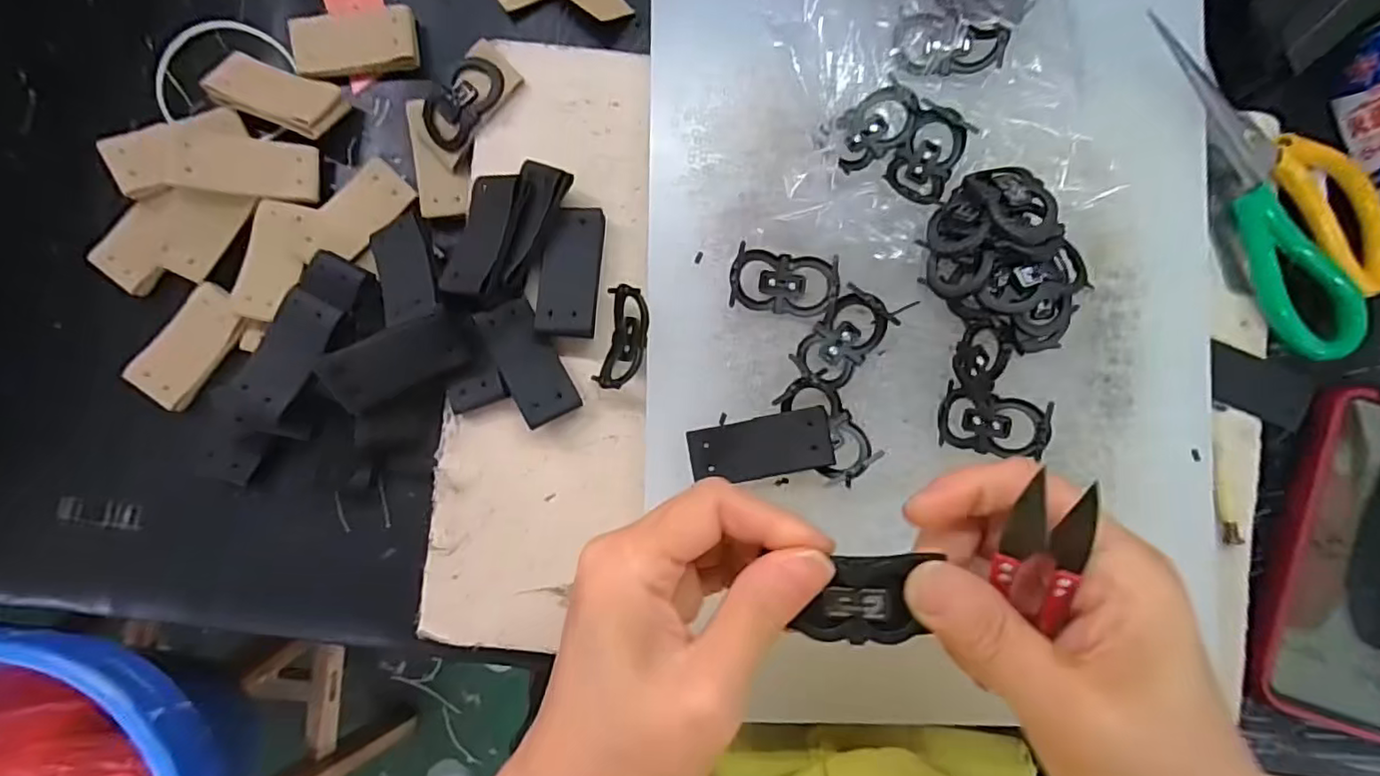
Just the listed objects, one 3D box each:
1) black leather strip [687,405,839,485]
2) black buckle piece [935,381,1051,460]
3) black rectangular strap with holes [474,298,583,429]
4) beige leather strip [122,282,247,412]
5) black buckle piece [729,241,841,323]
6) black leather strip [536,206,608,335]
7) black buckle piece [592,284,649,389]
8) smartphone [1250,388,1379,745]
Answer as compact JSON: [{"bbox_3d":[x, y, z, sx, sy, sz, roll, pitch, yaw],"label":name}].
[{"bbox_3d":[0.031,0.027,0.272,0.062,0.004,0.026,-11,77,6],"label":"black leather strip"},{"bbox_3d":[0.134,0.016,0.274,0.047,0.014,0.027,12,90,0],"label":"black buckle piece"},{"bbox_3d":[-0.075,-0.013,0.289,0.027,0.004,0.058,-26,88,-21],"label":"black rectangular strap with holes"},{"bbox_3d":[-0.253,-0.021,0.310,0.031,0.006,0.061,38,88,-6],"label":"beige leather strip"},{"bbox_3d":[0.042,-0.047,0.273,0.047,0.012,0.027,8,90,0],"label":"black buckle piece"},{"bbox_3d":[-0.056,-0.055,0.290,0.027,0.005,0.060,7,84,-16],"label":"black leather strip"},{"bbox_3d":[-0.031,-0.023,0.287,0.026,0.011,0.048,15,101,47],"label":"black buckle piece"},{"bbox_3d":[0.342,0.089,0.309,0.085,0.010,0.165,16,88,-1],"label":"smartphone"}]

